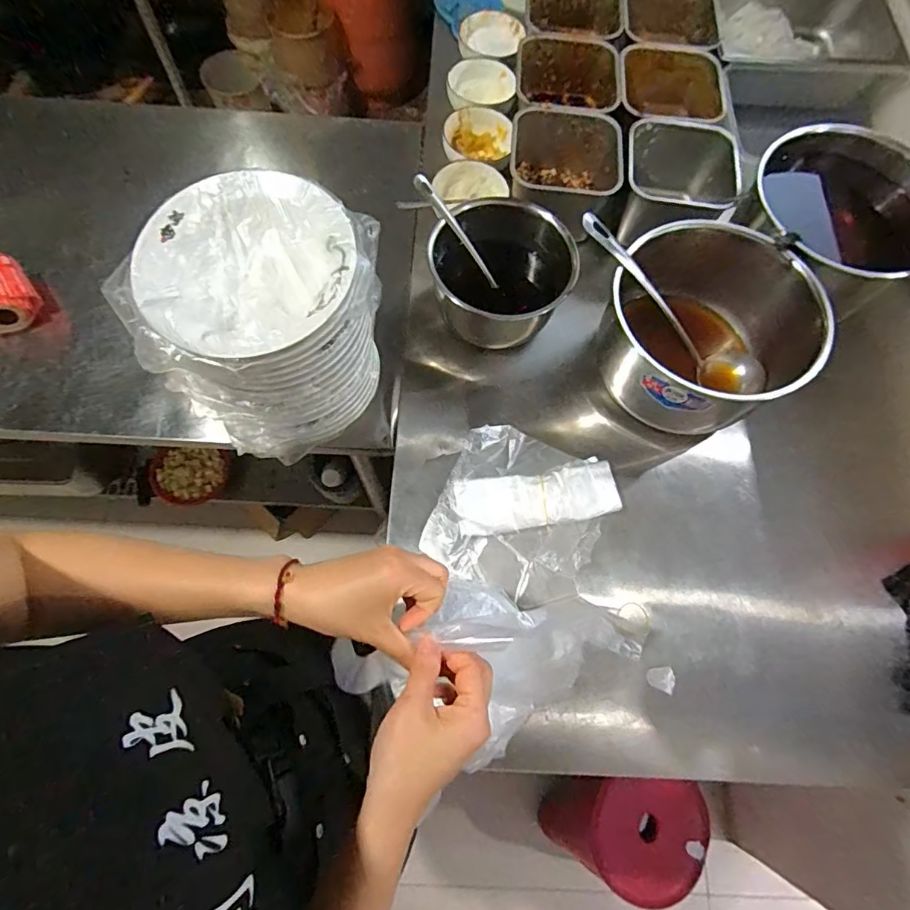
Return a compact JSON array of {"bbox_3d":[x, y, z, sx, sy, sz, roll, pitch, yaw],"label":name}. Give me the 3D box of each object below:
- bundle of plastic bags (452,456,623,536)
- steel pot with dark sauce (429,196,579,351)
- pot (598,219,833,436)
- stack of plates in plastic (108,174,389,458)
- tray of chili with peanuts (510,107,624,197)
[{"bbox_3d":[0.101,0.056,0.634,0.199,0.026,0.073,-11,72,-7],"label":"bundle of plastic bags"},{"bbox_3d":[0.059,-0.242,0.694,0.187,0.121,0.174,1,71,-2],"label":"steel pot with dark sauce"},{"bbox_3d":[0.314,-0.157,0.662,0.214,0.173,0.246,-20,73,-9],"label":"pot"},{"bbox_3d":[-0.189,-0.135,0.526,0.192,0.190,0.221,30,72,8],"label":"stack of plates in plastic"},{"bbox_3d":[0.159,-0.422,0.765,0.161,0.097,0.159,9,71,0],"label":"tray of chili with peanuts"}]

